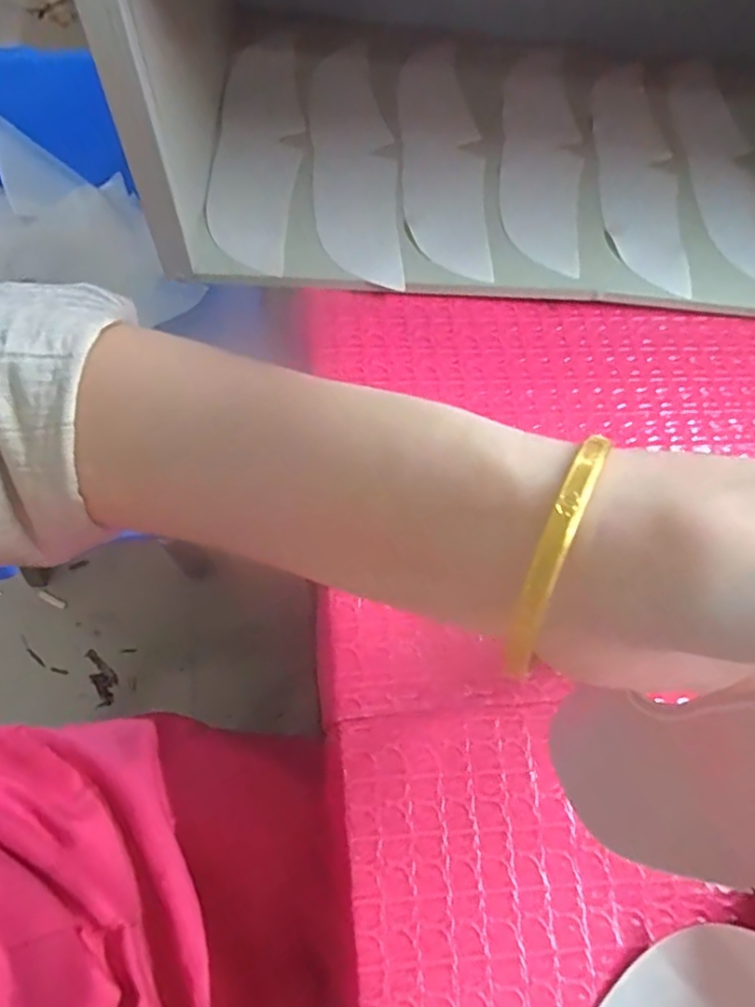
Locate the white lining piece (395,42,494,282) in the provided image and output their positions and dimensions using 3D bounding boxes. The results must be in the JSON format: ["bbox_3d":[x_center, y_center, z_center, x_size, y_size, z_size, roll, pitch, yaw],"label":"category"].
[{"bbox_3d":[0.049,-0.271,0.495,0.060,0.005,0.247,-2,66,-1],"label":"white lining piece"}]

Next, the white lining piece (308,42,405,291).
[{"bbox_3d":[-0.019,-0.264,0.485,0.060,0.008,0.245,-3,66,-8],"label":"white lining piece"}]

